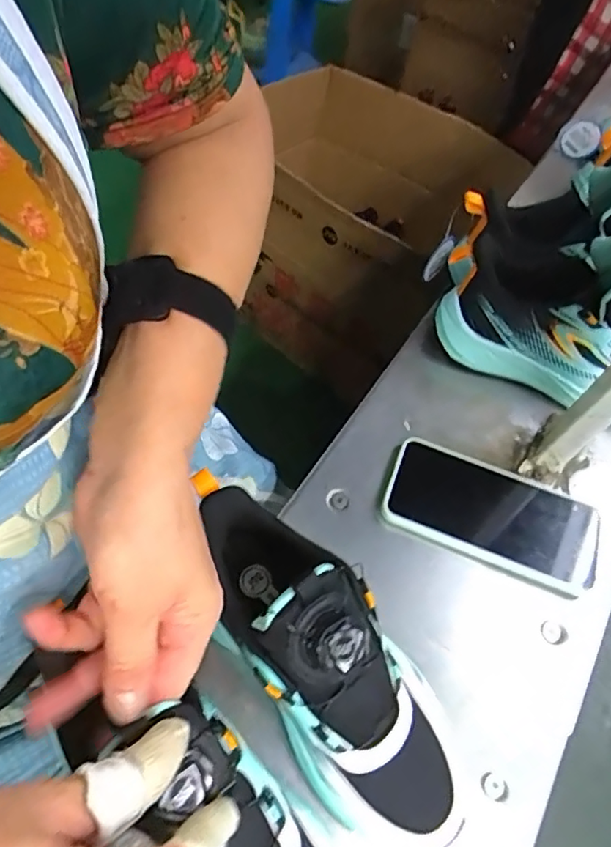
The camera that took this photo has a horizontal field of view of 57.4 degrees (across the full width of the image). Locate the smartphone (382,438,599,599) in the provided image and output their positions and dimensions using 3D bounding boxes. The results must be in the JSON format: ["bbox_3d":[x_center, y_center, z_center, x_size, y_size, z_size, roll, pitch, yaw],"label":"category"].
[{"bbox_3d":[0.143,0.067,0.429,0.158,0.015,0.080,19,60,7],"label":"smartphone"}]

